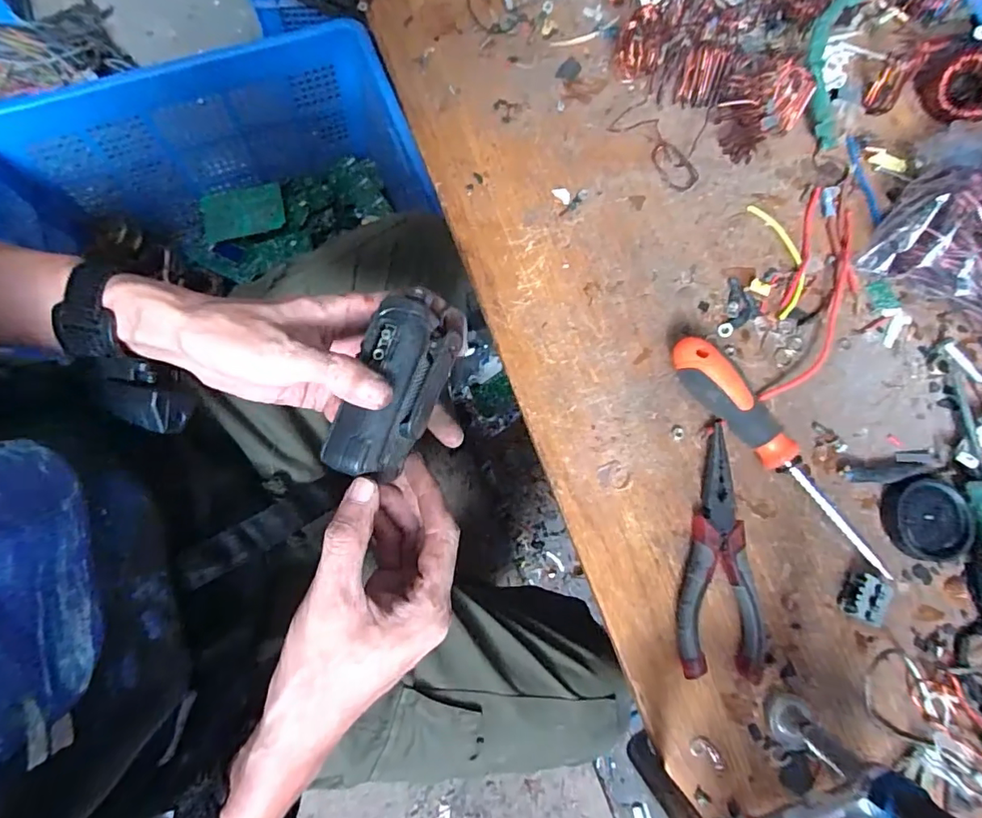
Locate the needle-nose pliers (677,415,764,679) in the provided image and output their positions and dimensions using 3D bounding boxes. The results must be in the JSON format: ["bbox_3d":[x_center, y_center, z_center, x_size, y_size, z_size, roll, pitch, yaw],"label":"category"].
[{"bbox_3d":[0.139,0.090,0.330,0.051,0.015,0.155,-3,77,-2],"label":"needle-nose pliers"}]

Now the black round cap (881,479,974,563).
[{"bbox_3d":[0.290,0.074,0.338,0.047,0.013,0.050,9,77,1],"label":"black round cap"}]

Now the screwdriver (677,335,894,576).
[{"bbox_3d":[0.192,0.029,0.337,0.027,0.033,0.192,-42,81,-10],"label":"screwdriver"}]

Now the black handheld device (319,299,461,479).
[{"bbox_3d":[-0.051,-0.009,0.277,0.044,0.032,0.093,19,83,3],"label":"black handheld device"}]

